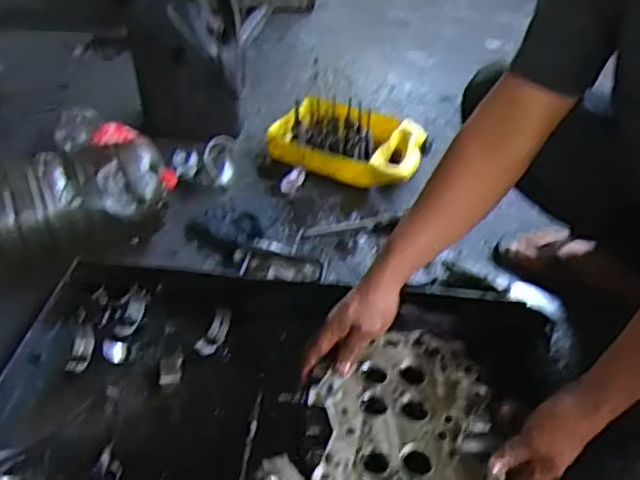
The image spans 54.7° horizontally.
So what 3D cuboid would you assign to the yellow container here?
[{"bbox_3d":[0.053,-0.195,1.239,0.301,0.086,0.171,14,42,13],"label":"yellow container"}]

